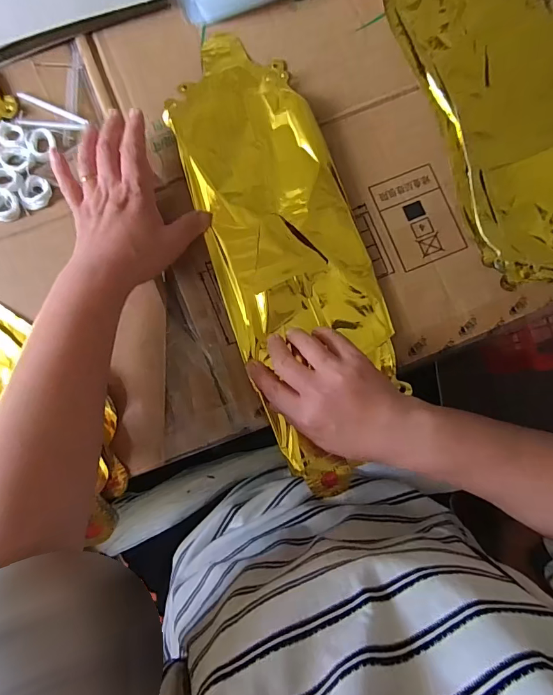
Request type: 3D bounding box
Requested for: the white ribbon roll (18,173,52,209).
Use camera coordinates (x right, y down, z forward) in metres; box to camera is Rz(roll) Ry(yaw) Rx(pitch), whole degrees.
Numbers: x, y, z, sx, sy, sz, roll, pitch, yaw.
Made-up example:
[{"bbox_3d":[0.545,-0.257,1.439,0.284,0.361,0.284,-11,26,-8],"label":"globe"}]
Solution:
[{"bbox_3d":[-0.223,-0.143,0.373,0.024,0.008,0.031,25,84,2],"label":"white ribbon roll"}]

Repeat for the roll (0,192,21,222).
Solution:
[{"bbox_3d":[-0.254,-0.130,0.373,0.031,0.006,0.026,14,84,1],"label":"roll"}]

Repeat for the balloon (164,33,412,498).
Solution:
[{"bbox_3d":[0.012,-0.090,0.381,0.138,0.026,0.435,-17,86,-3],"label":"balloon"}]

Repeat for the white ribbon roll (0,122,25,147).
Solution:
[{"bbox_3d":[-0.251,-0.201,0.380,0.029,0.005,0.022,37,85,3],"label":"white ribbon roll"}]

